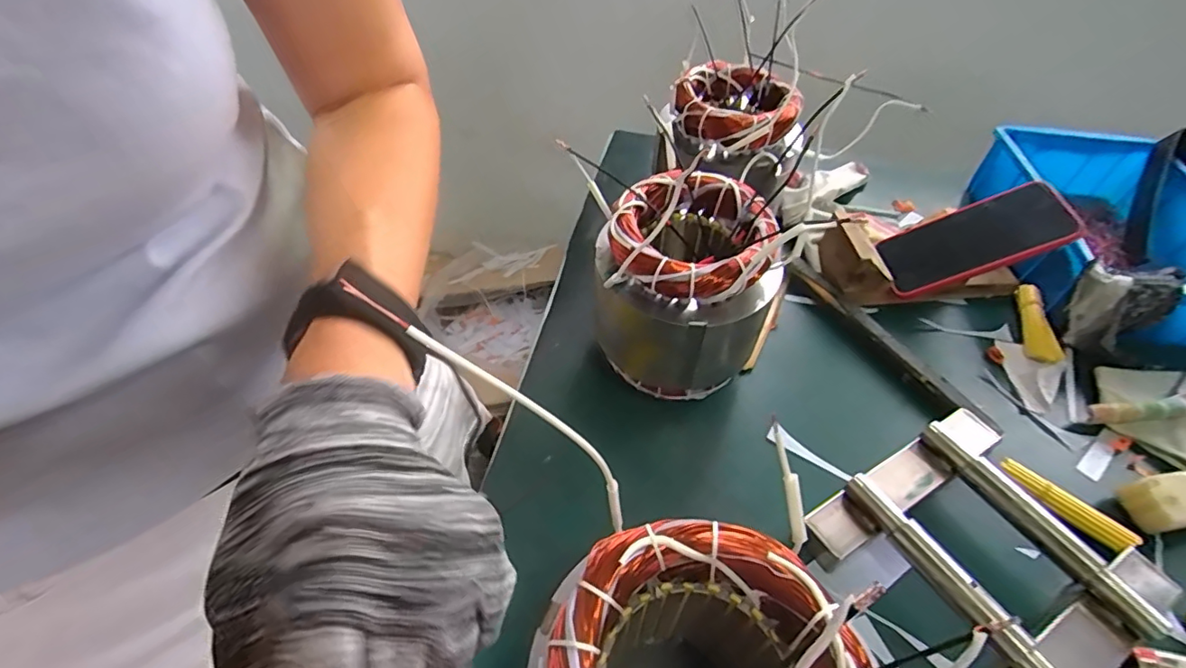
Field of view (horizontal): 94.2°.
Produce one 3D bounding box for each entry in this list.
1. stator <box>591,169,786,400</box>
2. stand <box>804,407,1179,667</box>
[{"bbox_3d":[0.075,-0.027,0.486,0.126,0.175,0.124,2,48,-2],"label":"stator"},{"bbox_3d":[0.288,0.162,0.405,0.191,0.043,0.178,-22,53,-21],"label":"stand"}]

